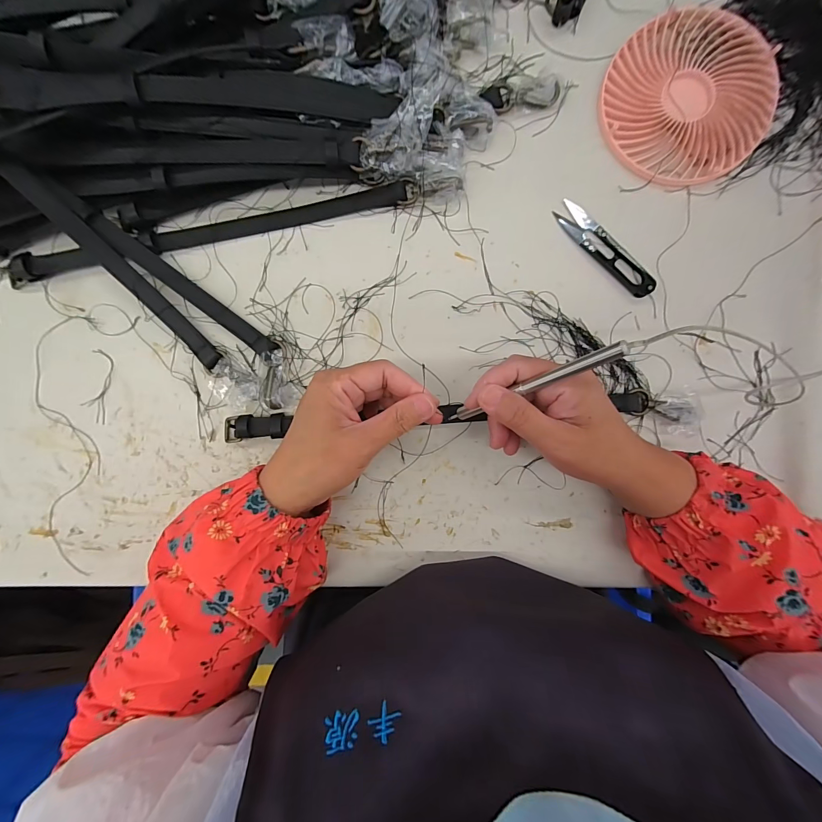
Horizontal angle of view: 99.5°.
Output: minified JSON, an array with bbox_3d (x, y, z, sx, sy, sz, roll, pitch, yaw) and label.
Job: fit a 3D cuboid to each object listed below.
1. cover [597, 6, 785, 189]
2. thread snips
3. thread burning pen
[{"bbox_3d":[0.226,-0.257,0.287,0.131,0.016,0.128,21,91,-1],"label":"cover"},{"bbox_3d":[0.161,-0.135,0.287,0.101,0.009,0.022,45,91,-1],"label":"thread snips"},{"bbox_3d":[0.076,-0.015,0.235,0.006,0.132,0.009,-29,92,-44],"label":"thread burning pen"}]

